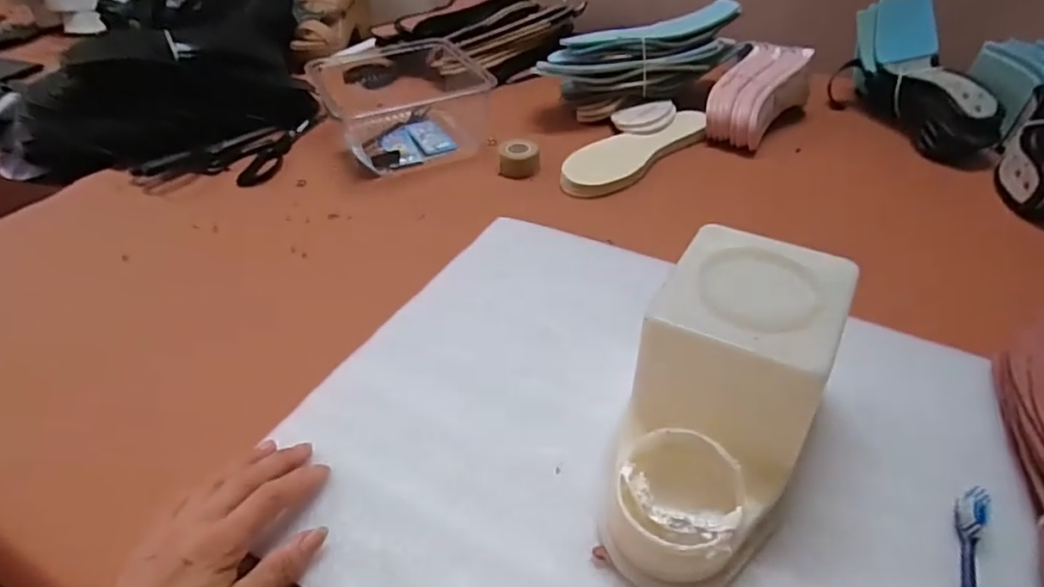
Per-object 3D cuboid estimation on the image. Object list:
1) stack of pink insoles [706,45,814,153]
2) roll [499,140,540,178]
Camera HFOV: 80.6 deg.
[{"bbox_3d":[0.299,-0.254,0.784,0.087,0.050,0.181,30,66,32],"label":"stack of pink insoles"},{"bbox_3d":[-0.003,-0.158,0.727,0.047,0.027,0.046,0,39,0],"label":"roll"}]

